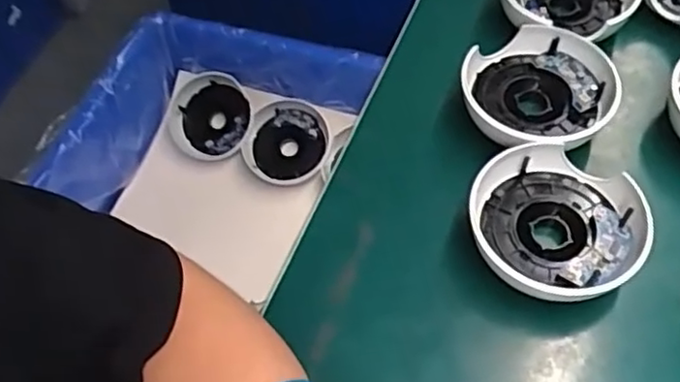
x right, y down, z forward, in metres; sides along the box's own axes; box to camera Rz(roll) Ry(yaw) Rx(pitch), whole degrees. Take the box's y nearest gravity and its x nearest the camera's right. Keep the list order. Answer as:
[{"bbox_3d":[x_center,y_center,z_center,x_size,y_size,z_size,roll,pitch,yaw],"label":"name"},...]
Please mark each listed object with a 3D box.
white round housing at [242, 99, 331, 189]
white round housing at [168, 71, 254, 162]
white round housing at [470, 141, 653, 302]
[{"bbox_3d":[-0.070,-0.063,0.888,0.109,0.034,0.119,0,80,-2],"label":"white round housing"},{"bbox_3d":[-0.182,-0.103,0.909,0.117,0.017,0.117,-1,85,10],"label":"white round housing"},{"bbox_3d":[0.152,0.023,0.464,0.115,0.038,0.108,-1,57,2],"label":"white round housing"}]

